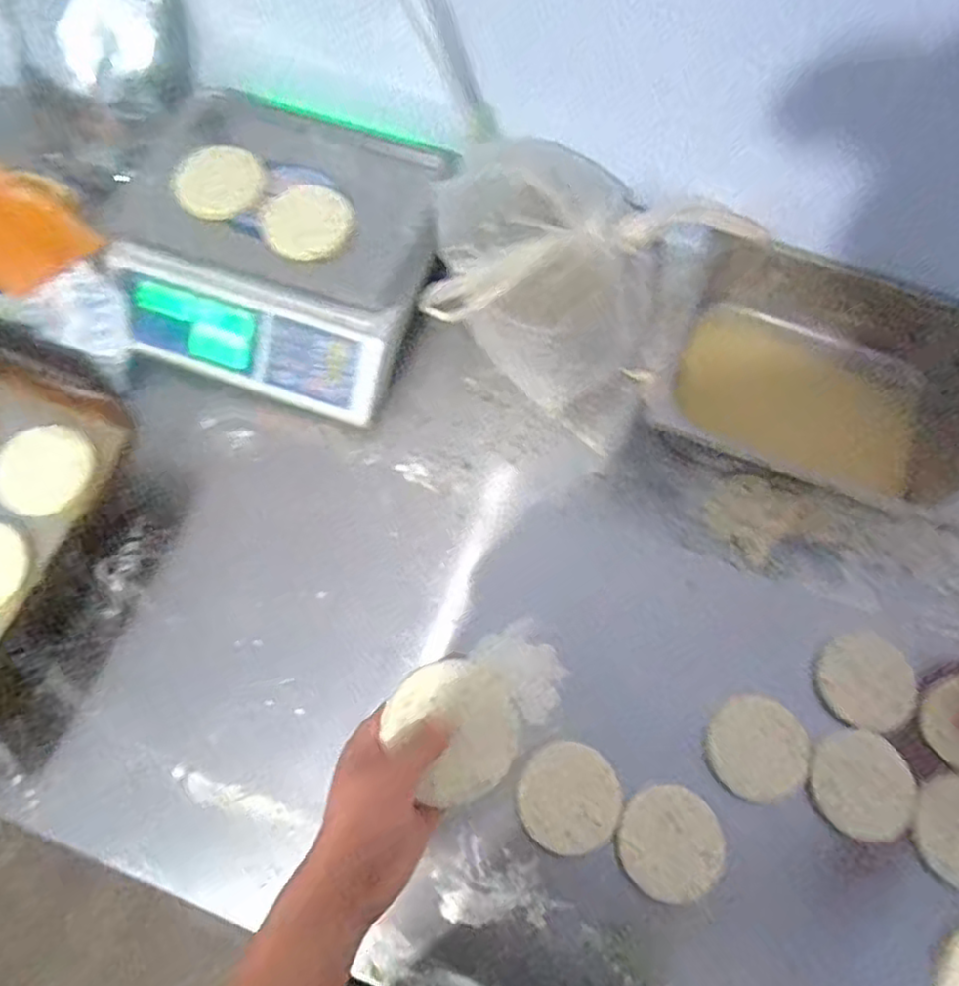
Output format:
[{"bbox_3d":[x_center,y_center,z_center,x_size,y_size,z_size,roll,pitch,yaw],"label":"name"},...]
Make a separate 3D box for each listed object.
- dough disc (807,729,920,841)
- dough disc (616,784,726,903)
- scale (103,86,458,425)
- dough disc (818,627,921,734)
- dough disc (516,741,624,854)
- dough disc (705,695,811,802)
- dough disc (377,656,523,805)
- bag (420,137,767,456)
[{"bbox_3d":[0.371,0.282,0.658,0.102,0.007,0.093,0,69,-1],"label":"dough disc"},{"bbox_3d":[0.179,0.326,0.638,0.094,0.009,0.095,0,69,-1],"label":"dough disc"},{"bbox_3d":[-0.226,-0.281,0.795,0.354,0.124,0.327,18,70,6],"label":"scale"},{"bbox_3d":[0.396,0.190,0.695,0.100,0.007,0.094,0,69,-1],"label":"dough disc"},{"bbox_3d":[0.085,0.289,0.648,0.094,0.010,0.092,0,69,-1],"label":"dough disc"},{"bbox_3d":[0.273,0.249,0.667,0.090,0.011,0.094,0,69,-1],"label":"dough disc"},{"bbox_3d":[-0.016,0.167,0.482,0.086,0.018,0.093,4,80,-20],"label":"dough disc"},{"bbox_3d":[0.107,-0.241,0.758,0.296,0.183,0.272,26,71,9],"label":"bag"}]

